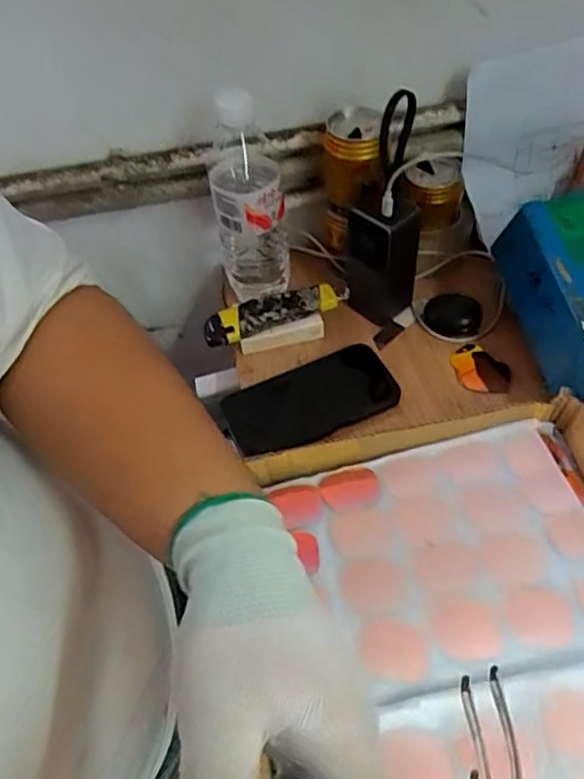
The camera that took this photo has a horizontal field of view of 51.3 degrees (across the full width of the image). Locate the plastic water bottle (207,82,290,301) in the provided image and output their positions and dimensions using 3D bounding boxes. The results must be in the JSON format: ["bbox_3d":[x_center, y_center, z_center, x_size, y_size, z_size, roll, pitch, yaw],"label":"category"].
[{"bbox_3d":[-0.043,-0.189,0.603,0.065,0.221,0.080,-6,52,1],"label":"plastic water bottle"}]

